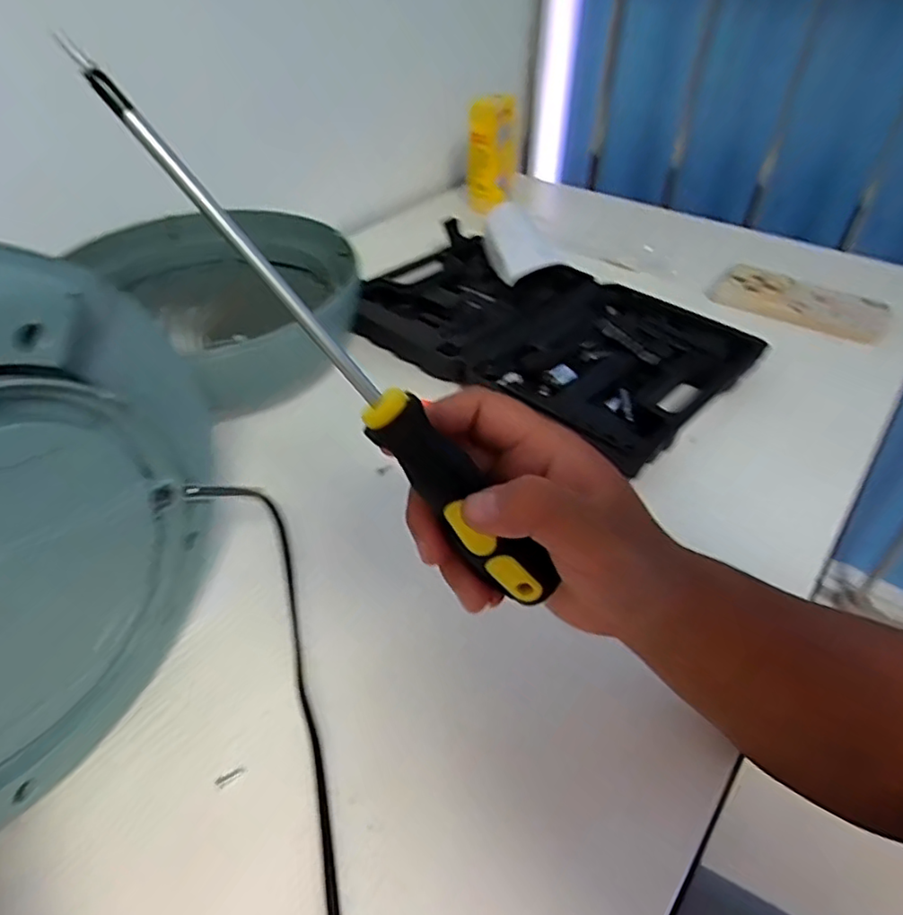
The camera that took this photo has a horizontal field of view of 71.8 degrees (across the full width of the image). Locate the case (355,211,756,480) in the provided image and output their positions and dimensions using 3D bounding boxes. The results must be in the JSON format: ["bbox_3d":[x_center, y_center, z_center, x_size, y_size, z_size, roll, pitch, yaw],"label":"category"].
[{"bbox_3d":[0.068,-0.117,0.566,0.353,0.035,0.215,31,49,30],"label":"case"}]

